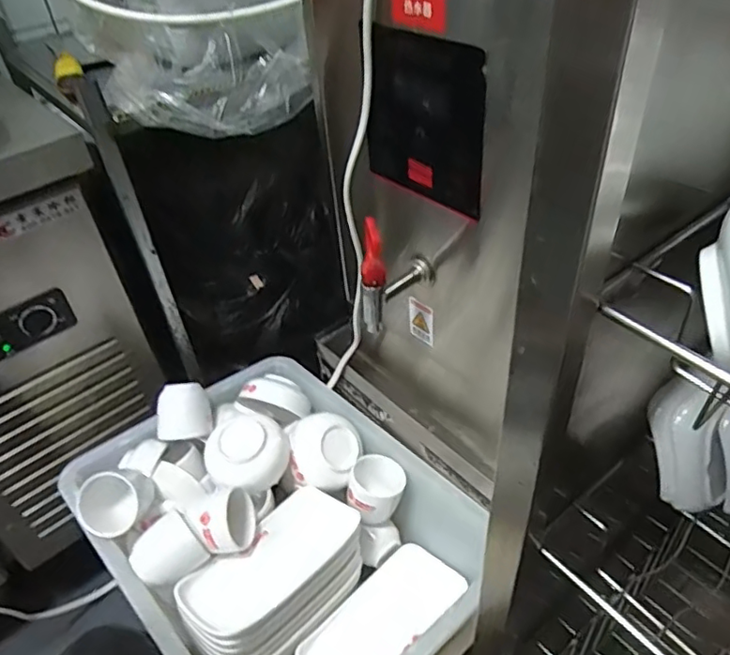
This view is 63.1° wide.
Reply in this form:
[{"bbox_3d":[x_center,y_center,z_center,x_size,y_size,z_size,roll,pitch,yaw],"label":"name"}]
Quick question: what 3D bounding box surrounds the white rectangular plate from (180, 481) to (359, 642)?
[{"bbox_3d":[-0.112,0.278,0.707,0.095,0.027,0.214,44,52,16],"label":"white rectangular plate"}]

